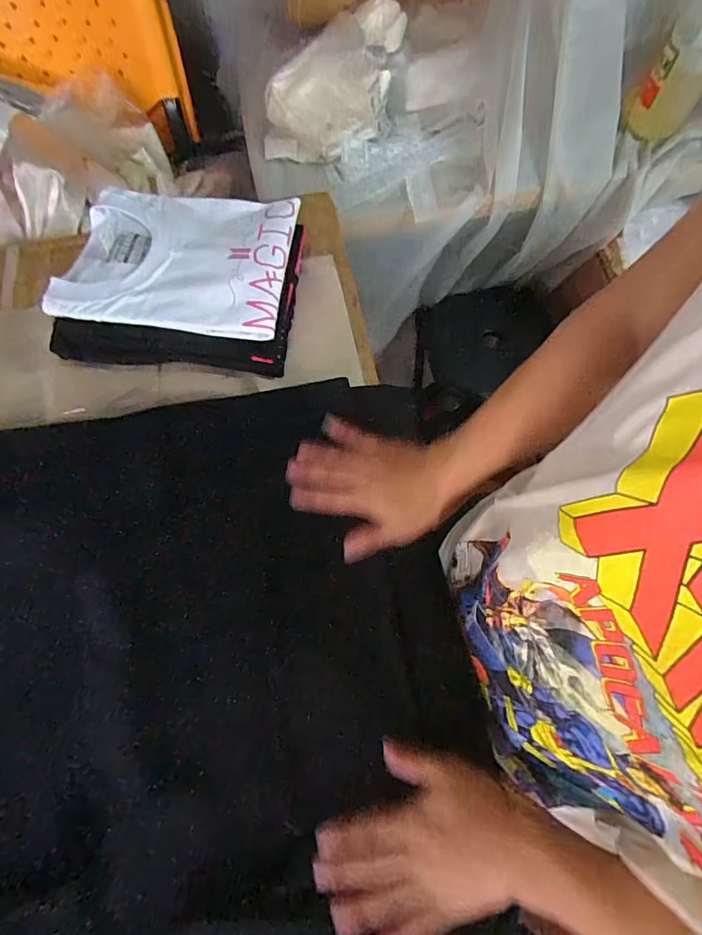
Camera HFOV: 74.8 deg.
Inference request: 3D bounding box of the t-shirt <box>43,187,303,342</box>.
[{"bbox_3d":[-0.199,-0.247,0.539,0.246,0.033,0.193,5,67,4],"label":"t-shirt"}]

